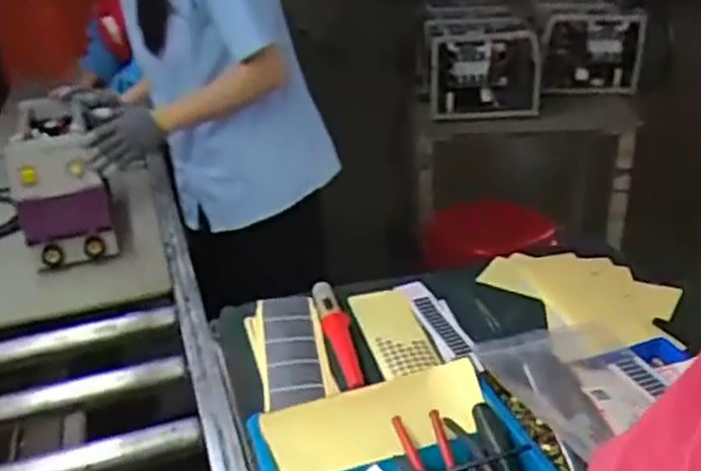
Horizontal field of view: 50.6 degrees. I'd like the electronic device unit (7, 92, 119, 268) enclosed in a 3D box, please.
[{"bbox_3d":[-0.546,-0.119,1.440,0.154,0.233,0.332,-7,28,-10],"label":"electronic device unit"}]

